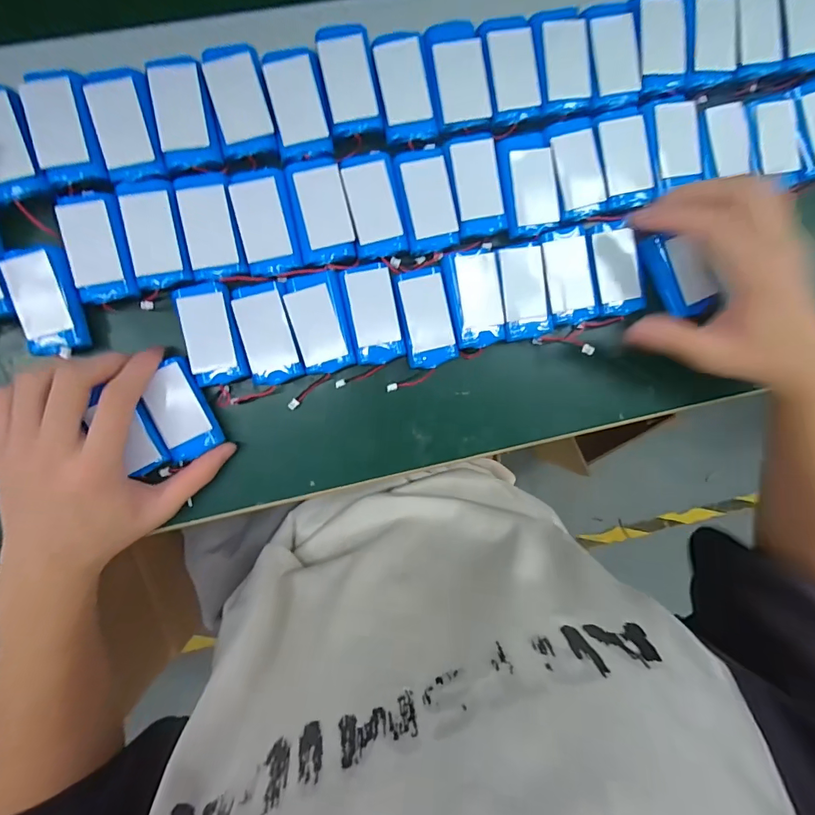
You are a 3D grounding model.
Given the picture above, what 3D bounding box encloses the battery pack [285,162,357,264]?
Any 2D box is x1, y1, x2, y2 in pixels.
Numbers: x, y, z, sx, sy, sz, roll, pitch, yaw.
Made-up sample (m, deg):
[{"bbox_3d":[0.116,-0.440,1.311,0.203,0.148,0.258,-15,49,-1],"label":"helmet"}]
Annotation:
[{"bbox_3d":[-0.058,-0.132,0.290,0.037,0.006,0.064,-12,93,-4],"label":"battery pack"}]

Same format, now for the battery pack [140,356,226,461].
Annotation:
[{"bbox_3d":[-0.157,0.002,0.293,0.037,0.014,0.065,-21,99,-4],"label":"battery pack"}]

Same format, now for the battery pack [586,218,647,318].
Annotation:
[{"bbox_3d":[0.153,-0.102,0.315,0.039,0.008,0.067,-17,94,-4],"label":"battery pack"}]

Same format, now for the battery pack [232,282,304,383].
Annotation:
[{"bbox_3d":[-0.097,-0.051,0.297,0.035,0.011,0.067,-17,94,-4],"label":"battery pack"}]

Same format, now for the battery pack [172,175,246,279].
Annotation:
[{"bbox_3d":[-0.132,-0.119,0.284,0.034,0.005,0.063,-12,93,-4],"label":"battery pack"}]

